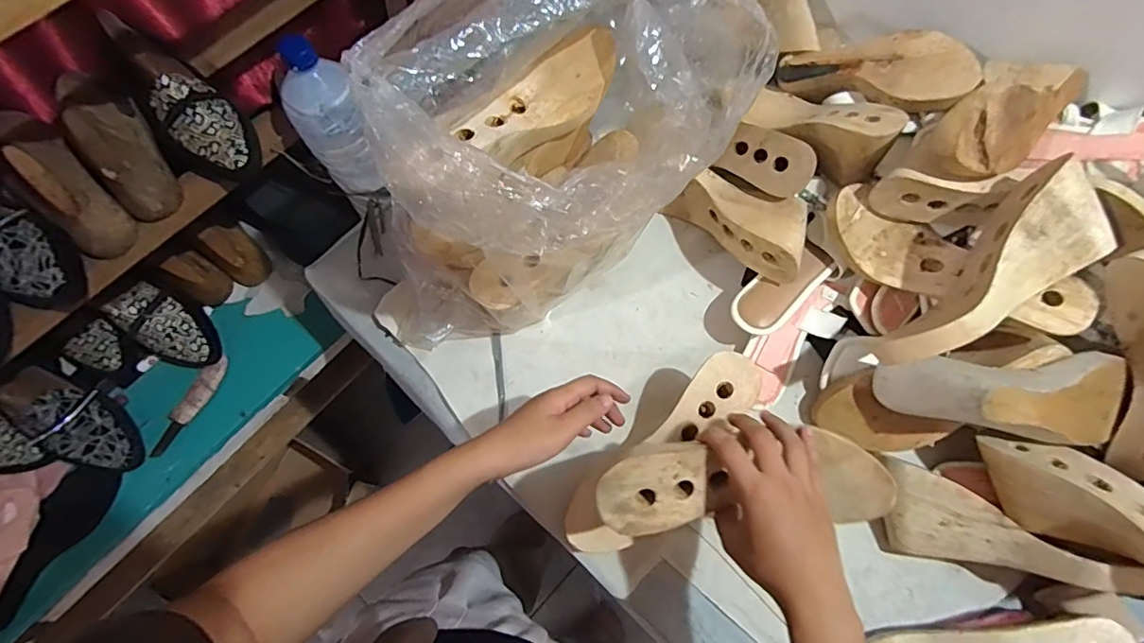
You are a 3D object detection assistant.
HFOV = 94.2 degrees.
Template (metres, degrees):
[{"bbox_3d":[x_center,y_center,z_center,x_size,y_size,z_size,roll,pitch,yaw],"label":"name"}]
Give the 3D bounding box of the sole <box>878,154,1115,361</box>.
[{"bbox_3d":[0.366,-0.030,0.466,0.219,0.082,0.080,-45,75,-1],"label":"sole"}]

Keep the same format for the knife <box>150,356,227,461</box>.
[{"bbox_3d":[-0.509,0.111,0.707,0.025,0.015,0.143,29,72,11],"label":"knife"}]

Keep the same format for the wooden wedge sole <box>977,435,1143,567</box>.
[{"bbox_3d":[0.461,0.159,0.417,0.070,0.222,0.068,-39,115,-13],"label":"wooden wedge sole"}]

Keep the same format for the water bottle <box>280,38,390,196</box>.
[{"bbox_3d":[-0.271,-0.224,0.616,0.080,0.196,0.055,-33,72,-12],"label":"water bottle"}]

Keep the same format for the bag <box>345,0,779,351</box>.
[{"bbox_3d":[-0.041,-0.116,0.487,0.337,0.301,0.180,-32,72,-11],"label":"bag"}]

